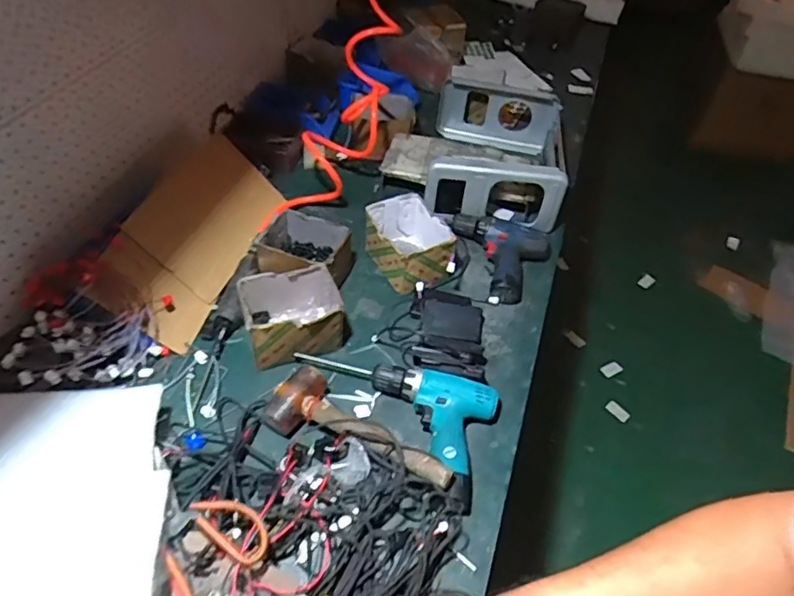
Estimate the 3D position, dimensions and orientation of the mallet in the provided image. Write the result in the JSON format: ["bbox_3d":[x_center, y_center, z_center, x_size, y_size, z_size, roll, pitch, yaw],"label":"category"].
[{"bbox_3d":[-0.047,0.172,0.798,0.278,0.062,0.100,20,49,14],"label":"mallet"}]

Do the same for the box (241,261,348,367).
[{"bbox_3d":[-0.162,0.018,0.913,0.150,0.086,0.132,-15,50,-18],"label":"box"}]

